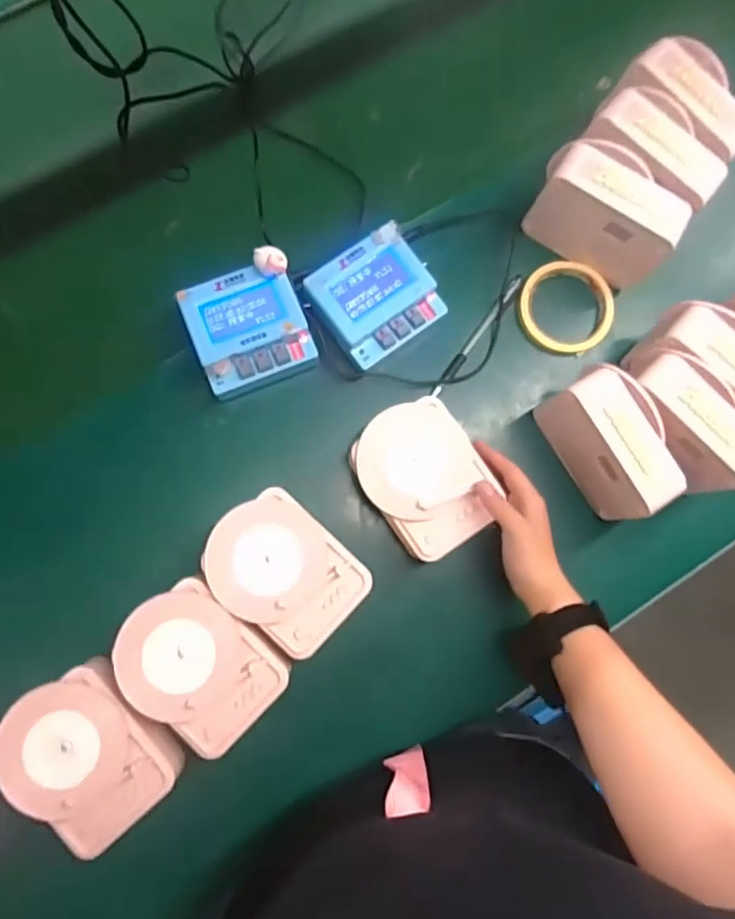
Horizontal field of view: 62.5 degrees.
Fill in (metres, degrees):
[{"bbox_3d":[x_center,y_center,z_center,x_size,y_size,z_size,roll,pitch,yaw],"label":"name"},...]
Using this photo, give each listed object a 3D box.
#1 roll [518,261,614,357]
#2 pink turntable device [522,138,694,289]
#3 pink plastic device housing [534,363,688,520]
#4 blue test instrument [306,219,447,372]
[{"bbox_3d":[0.196,-0.149,0.599,0.093,0.022,0.083,25,82,0],"label":"roll"},{"bbox_3d":[0.221,-0.229,0.569,0.129,0.095,0.060,30,82,1],"label":"pink turntable device"},{"bbox_3d":[0.215,-0.014,0.542,0.056,0.089,0.125,-32,85,-7],"label":"pink plastic device housing"},{"bbox_3d":[0.008,-0.148,0.568,0.109,0.044,0.099,-37,86,-7],"label":"blue test instrument"}]

